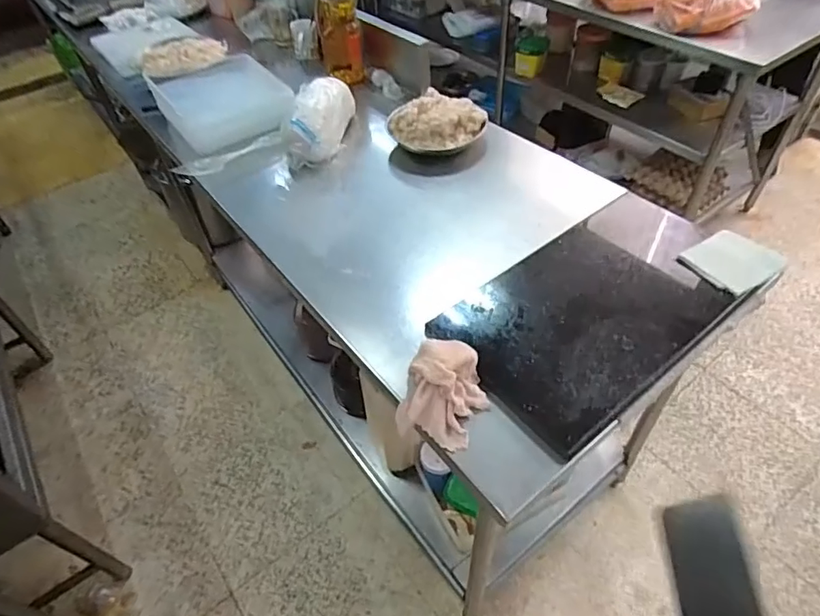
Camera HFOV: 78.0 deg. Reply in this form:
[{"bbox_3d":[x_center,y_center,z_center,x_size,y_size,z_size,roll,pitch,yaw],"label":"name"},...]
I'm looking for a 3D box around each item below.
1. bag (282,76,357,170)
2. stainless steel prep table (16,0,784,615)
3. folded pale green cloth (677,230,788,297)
[{"bbox_3d":[-0.229,-0.479,1.307,0.128,0.123,0.283,10,61,14],"label":"bag"},{"bbox_3d":[-0.173,-0.160,1.539,0.679,0.858,1.834,-33,54,-23],"label":"stainless steel prep table"},{"bbox_3d":[0.577,-0.086,0.909,0.163,0.014,0.125,-27,50,-20],"label":"folded pale green cloth"}]

